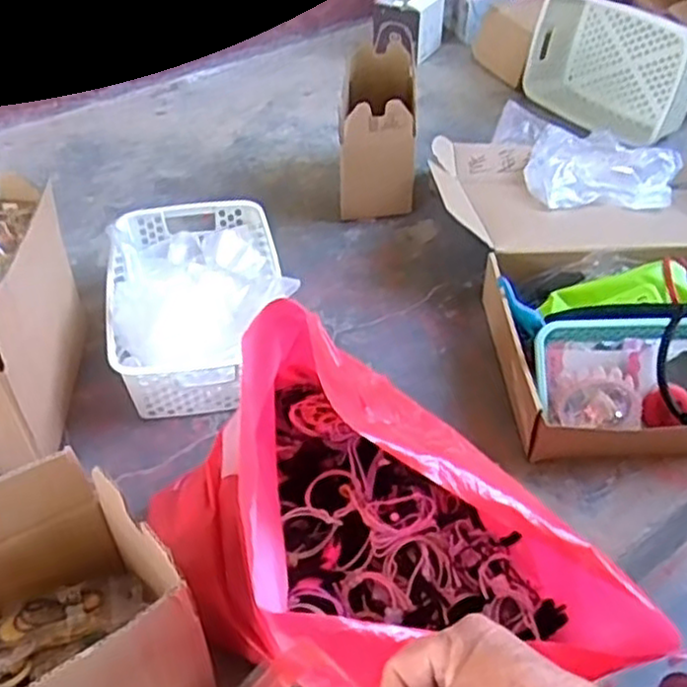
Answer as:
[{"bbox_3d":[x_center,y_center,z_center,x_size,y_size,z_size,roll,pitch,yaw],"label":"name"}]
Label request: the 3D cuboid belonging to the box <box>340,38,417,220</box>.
[{"bbox_3d":[0.049,-0.318,1.111,0.107,0.178,0.231,0,45,-1],"label":"box"}]

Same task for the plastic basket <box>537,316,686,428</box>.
[{"bbox_3d":[0.332,0.039,0.777,0.260,0.090,0.117,-2,45,-3],"label":"plastic basket"}]

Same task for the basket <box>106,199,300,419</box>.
[{"bbox_3d":[-0.171,-0.066,0.872,0.203,0.095,0.299,-7,46,-8],"label":"basket"}]

